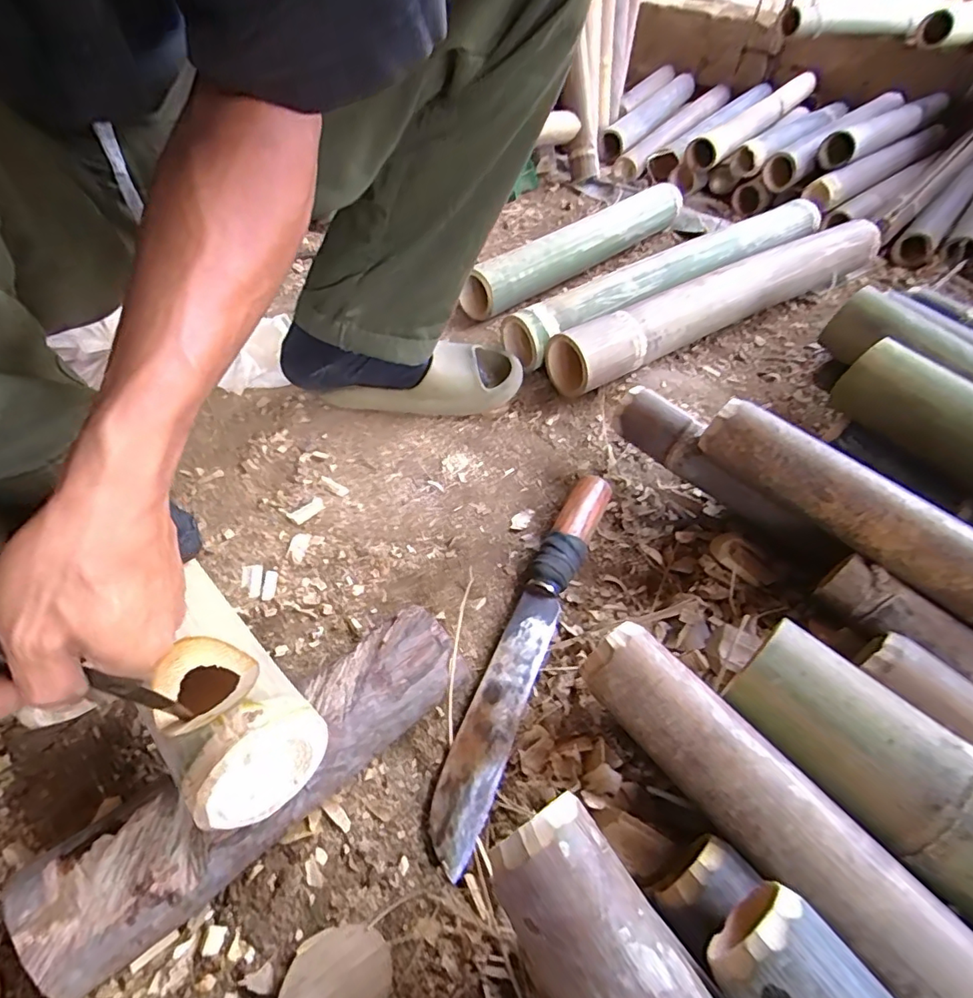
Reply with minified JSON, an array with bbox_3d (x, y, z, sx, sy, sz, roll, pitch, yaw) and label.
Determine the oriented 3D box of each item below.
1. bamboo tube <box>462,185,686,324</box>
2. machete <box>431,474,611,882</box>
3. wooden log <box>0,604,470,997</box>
[{"bbox_3d":[0.152,-0.410,0.850,0.080,0.078,0.486,37,56,25],"label":"bamboo tube"},{"bbox_3d":[0.036,0.105,0.438,0.043,0.035,0.347,20,50,13],"label":"machete"},{"bbox_3d":[-0.136,0.175,0.350,0.271,0.056,0.070,-32,58,-28],"label":"wooden log"}]

